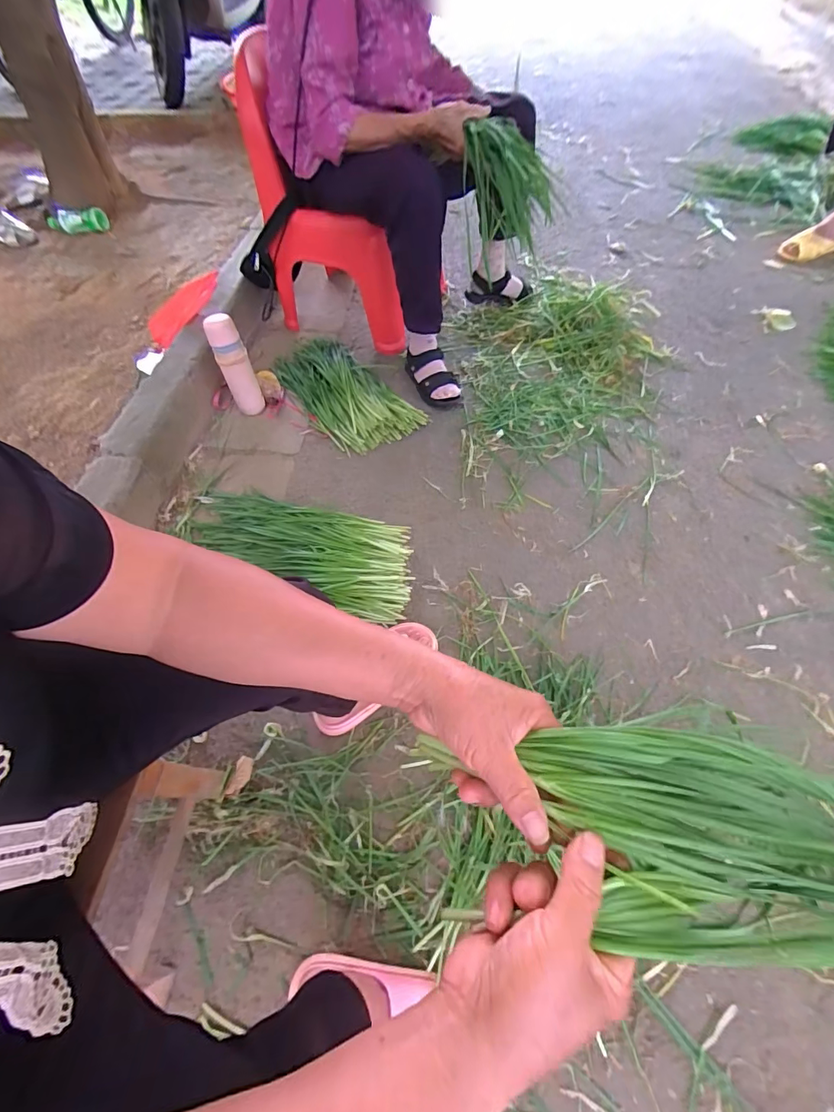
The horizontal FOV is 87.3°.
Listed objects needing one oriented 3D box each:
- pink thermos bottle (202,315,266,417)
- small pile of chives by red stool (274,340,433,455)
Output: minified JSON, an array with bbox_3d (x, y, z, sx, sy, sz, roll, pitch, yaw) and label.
[{"bbox_3d":[-0.414,-0.427,1.011,0.068,0.231,0.063,-25,62,-12],"label":"pink thermos bottle"},{"bbox_3d":[-0.198,-0.440,1.111,0.216,0.071,0.470,-35,64,-17],"label":"small pile of chives by red stool"}]

